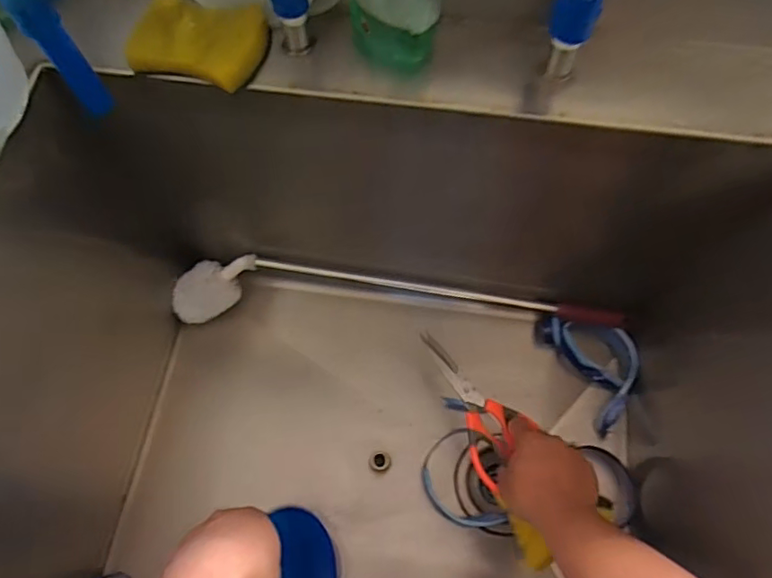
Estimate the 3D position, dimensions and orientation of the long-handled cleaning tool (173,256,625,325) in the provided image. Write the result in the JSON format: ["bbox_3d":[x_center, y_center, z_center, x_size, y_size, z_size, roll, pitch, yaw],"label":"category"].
[{"bbox_3d":[0.017,0.008,0.726,0.576,0.071,0.080,0,68,1],"label":"long-handled cleaning tool"}]

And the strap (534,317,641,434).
[{"bbox_3d":[0.272,0.092,0.709,0.093,0.058,0.161,-26,70,-9],"label":"strap"}]

